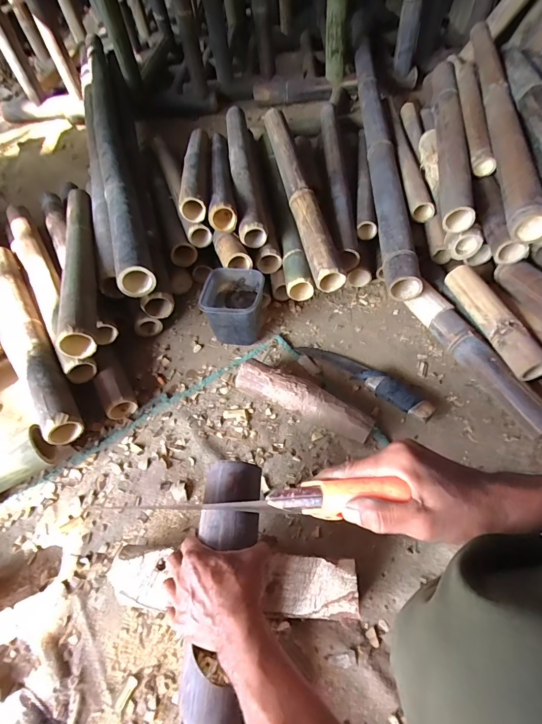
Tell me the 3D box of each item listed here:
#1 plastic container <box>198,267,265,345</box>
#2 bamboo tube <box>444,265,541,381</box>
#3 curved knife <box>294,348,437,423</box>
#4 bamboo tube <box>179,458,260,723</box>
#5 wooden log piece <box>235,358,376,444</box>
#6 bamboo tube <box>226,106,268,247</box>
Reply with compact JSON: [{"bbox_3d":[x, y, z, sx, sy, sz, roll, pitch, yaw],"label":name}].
[{"bbox_3d":[-0.072,-0.104,0.759,0.113,0.126,0.115,5,55,9],"label":"plastic container"},{"bbox_3d":[0.394,-0.076,0.653,0.053,0.061,0.239,-15,55,-6],"label":"bamboo tube"},{"bbox_3d":[0.174,0.020,0.701,0.283,0.035,0.050,34,64,26],"label":"curved knife"},{"bbox_3d":[-0.059,0.333,0.413,0.075,0.065,0.429,1,64,6],"label":"bamboo tube"},{"bbox_3d":[0.056,0.071,0.661,0.253,0.066,0.062,21,59,19],"label":"wooden log piece"},{"bbox_3d":[-0.069,-0.508,0.957,0.069,0.068,0.625,-8,54,0],"label":"bamboo tube"}]

